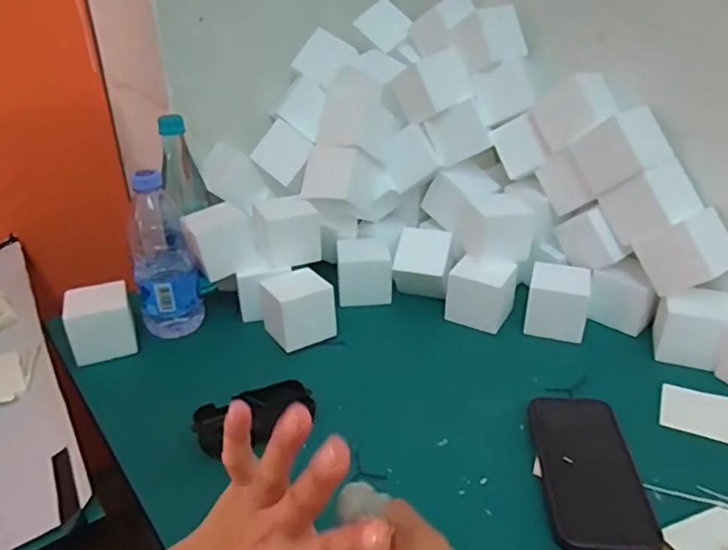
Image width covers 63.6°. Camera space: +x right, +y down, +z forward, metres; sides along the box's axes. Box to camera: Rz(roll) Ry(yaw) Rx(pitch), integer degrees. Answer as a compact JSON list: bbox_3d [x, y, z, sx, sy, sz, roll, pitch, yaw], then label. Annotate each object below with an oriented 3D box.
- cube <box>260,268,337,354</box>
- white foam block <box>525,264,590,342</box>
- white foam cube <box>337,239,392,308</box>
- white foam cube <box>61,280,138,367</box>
[{"bbox_3d":[-0.079,0.039,0.694,0.069,0.070,0.072,-16,32,-24],"label":"cube"},{"bbox_3d":[0.232,0.034,0.698,0.069,0.067,0.071,9,31,19],"label":"white foam block"},{"bbox_3d":[-0.001,0.000,0.762,0.068,0.071,0.067,-4,29,-4],"label":"white foam cube"},{"bbox_3d":[-0.307,0.057,0.685,0.070,0.069,0.062,-14,32,-22],"label":"white foam cube"}]

